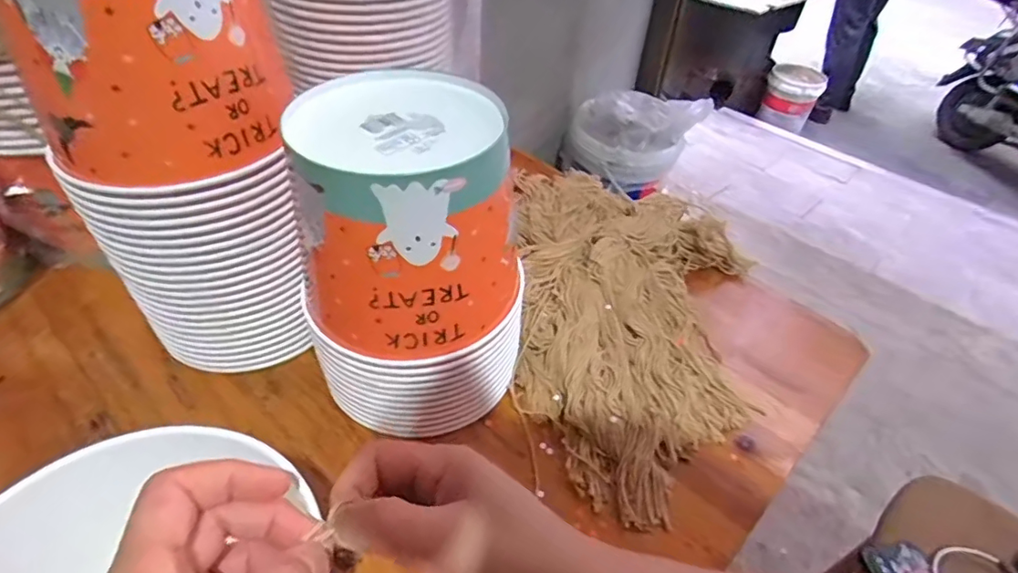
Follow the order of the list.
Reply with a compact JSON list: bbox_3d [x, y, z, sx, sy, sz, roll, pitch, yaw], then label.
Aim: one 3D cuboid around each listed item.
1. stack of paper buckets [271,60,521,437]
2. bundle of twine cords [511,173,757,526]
[{"bbox_3d":[-0.067,-0.019,0.383,0.145,0.209,0.142,-6,45,-11],"label":"stack of paper buckets"},{"bbox_3d":[0.121,0.008,0.506,0.235,0.049,0.401,4,44,-1],"label":"bundle of twine cords"}]

